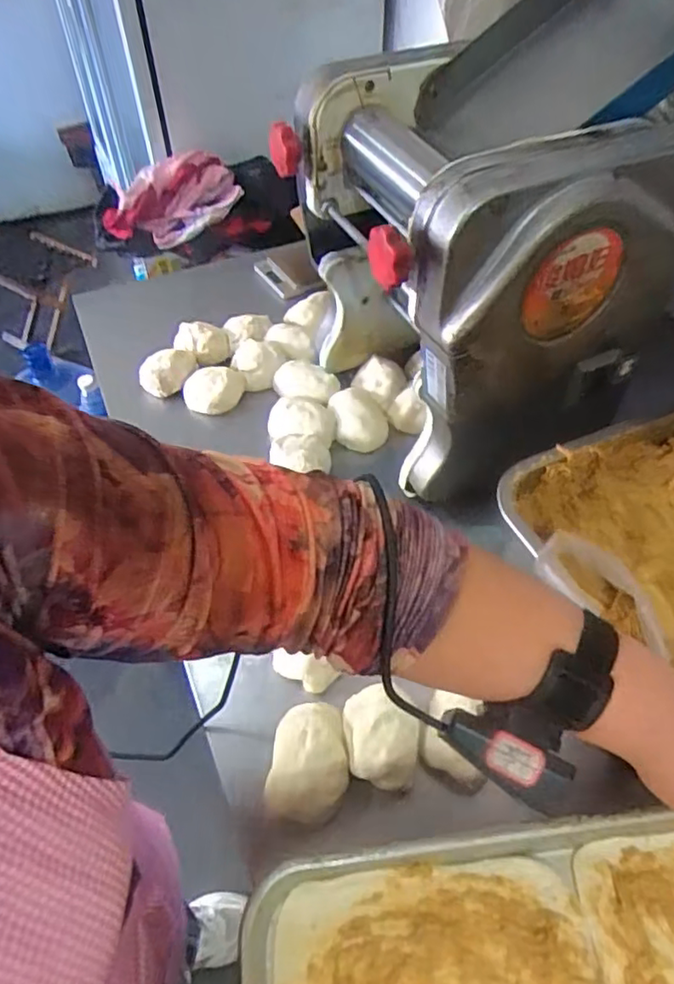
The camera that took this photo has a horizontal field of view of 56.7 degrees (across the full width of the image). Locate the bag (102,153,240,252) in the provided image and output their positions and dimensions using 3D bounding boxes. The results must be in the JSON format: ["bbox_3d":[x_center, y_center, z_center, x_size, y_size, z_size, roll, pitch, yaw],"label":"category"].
[{"bbox_3d":[-0.333,-0.583,1.241,0.271,0.096,0.168,-13,52,-10],"label":"bag"}]

